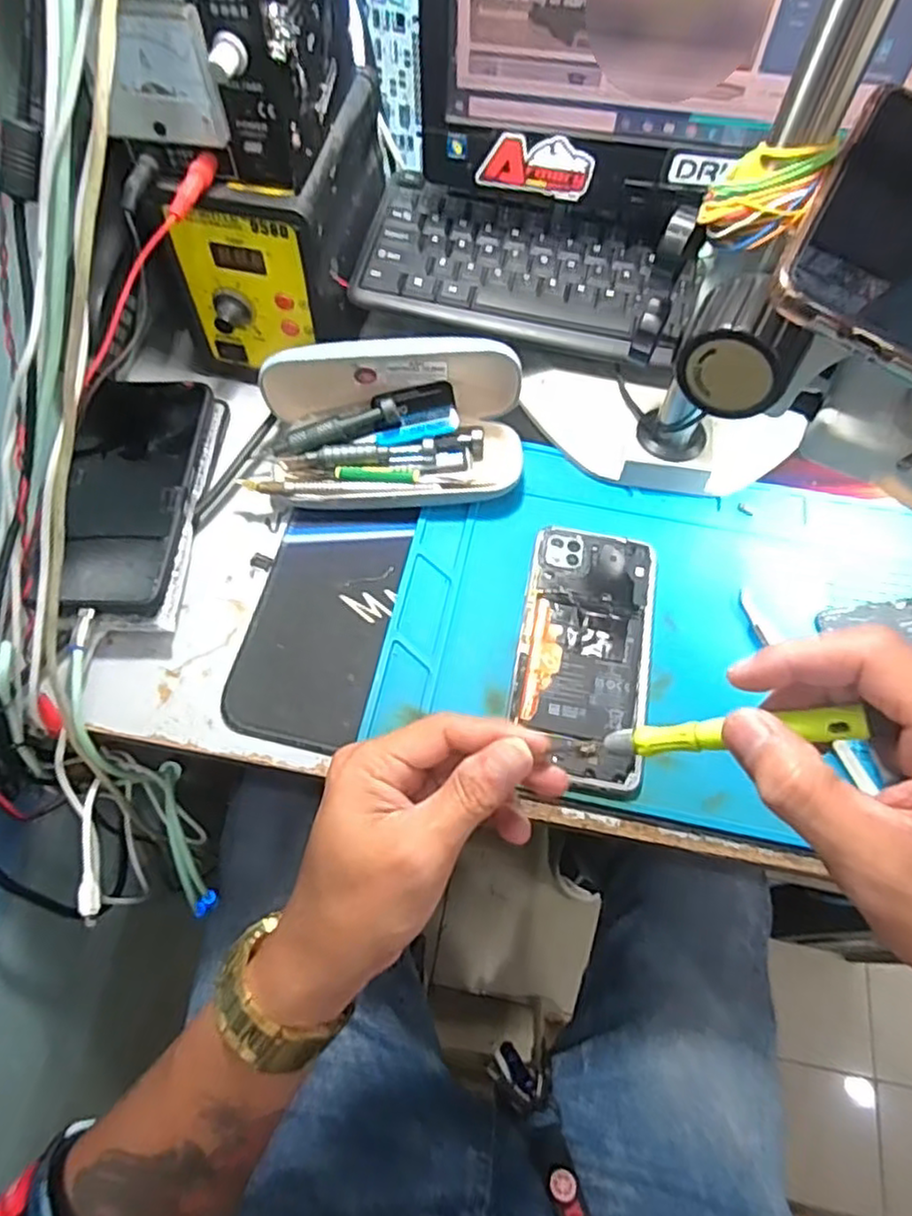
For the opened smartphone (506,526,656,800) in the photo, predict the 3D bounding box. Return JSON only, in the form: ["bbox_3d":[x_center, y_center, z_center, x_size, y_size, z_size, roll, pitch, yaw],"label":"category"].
[{"bbox_3d":[0.074,0.026,0.402,0.075,0.011,0.155,10,64,4],"label":"opened smartphone"}]

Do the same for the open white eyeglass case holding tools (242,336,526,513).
[{"bbox_3d":[-0.042,-0.114,0.434,0.166,0.076,0.084,-4,64,-3],"label":"open white eyeglass case holding tools"}]

